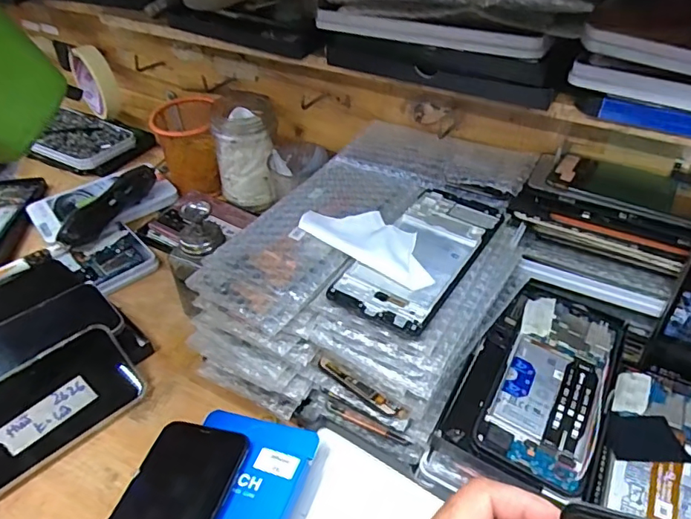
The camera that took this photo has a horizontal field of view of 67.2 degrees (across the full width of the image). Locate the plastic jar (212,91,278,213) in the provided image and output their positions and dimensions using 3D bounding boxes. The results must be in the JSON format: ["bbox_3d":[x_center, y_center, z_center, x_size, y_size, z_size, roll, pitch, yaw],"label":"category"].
[{"bbox_3d":[-0.119,-0.130,0.627,0.076,0.121,0.076,-1,37,2],"label":"plastic jar"}]

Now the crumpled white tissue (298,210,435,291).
[{"bbox_3d":[0.022,-0.017,0.391,0.108,0.009,0.051,27,49,29],"label":"crumpled white tissue"}]

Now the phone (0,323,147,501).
[{"bbox_3d":[-0.245,0.120,0.415,0.153,0.014,0.081,-34,86,-33],"label":"phone"}]

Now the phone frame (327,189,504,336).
[{"bbox_3d":[0.058,-0.007,0.384,0.069,0.005,0.148,23,48,26],"label":"phone frame"}]

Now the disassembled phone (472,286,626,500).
[{"bbox_3d":[0.159,0.090,0.394,0.079,0.007,0.165,24,51,17],"label":"disassembled phone"}]

